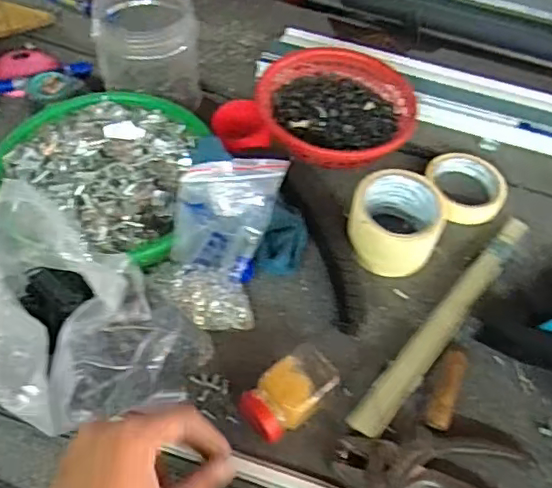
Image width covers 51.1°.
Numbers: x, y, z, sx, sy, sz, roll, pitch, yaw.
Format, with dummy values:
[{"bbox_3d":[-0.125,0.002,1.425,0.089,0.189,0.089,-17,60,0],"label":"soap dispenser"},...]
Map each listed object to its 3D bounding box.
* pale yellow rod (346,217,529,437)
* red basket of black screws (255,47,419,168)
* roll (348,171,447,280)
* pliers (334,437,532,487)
[{"bbox_3d":[0.176,0.077,0.601,0.035,0.028,0.311,36,60,19],"label":"pale yellow rod"},{"bbox_3d":[0.074,-0.171,0.750,0.196,0.061,0.199,-2,55,-6],"label":"red basket of black screws"},{"bbox_3d":[0.129,-0.022,0.640,0.097,0.076,0.104,2,55,-3],"label":"roll"},{"bbox_3d":[0.140,0.198,0.515,0.171,0.035,0.073,12,55,4],"label":"pliers"}]

